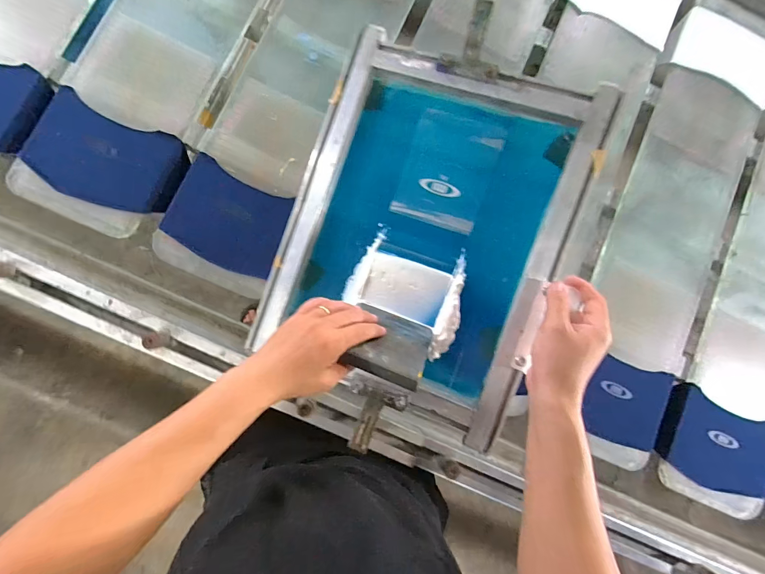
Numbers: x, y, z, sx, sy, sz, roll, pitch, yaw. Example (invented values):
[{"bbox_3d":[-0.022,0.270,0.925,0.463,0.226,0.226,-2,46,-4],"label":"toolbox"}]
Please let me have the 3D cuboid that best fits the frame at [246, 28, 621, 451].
[{"bbox_3d":[0.060,-0.074,0.510,0.380,0.040,0.474,20,93,9],"label":"frame"}]

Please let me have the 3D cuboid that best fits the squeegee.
[{"bbox_3d":[0.012,0.070,0.455,0.094,0.124,0.017,20,116,9],"label":"squeegee"}]

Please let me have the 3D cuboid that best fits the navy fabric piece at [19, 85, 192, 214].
[{"bbox_3d":[-0.430,-0.201,0.555,0.222,0.018,0.144,24,83,-3],"label":"navy fabric piece"}]

